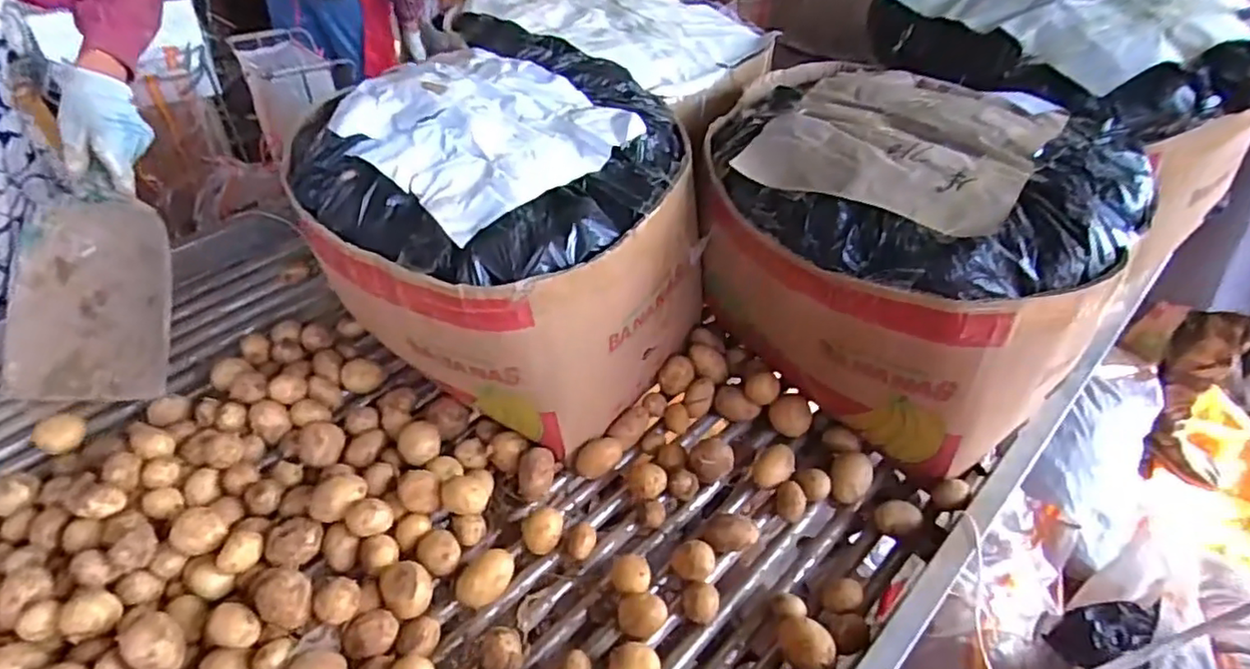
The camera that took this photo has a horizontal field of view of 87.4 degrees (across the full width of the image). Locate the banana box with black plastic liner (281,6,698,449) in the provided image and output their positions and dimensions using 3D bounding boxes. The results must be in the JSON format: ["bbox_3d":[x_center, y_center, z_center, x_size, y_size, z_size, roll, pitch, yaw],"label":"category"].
[{"bbox_3d":[-0.119,-0.092,0.702,0.324,0.282,0.312,28,47,25],"label":"banana box with black plastic liner"}]

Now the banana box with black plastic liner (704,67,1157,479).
[{"bbox_3d":[0.266,-0.084,0.682,0.356,0.279,0.320,11,42,9],"label":"banana box with black plastic liner"}]

